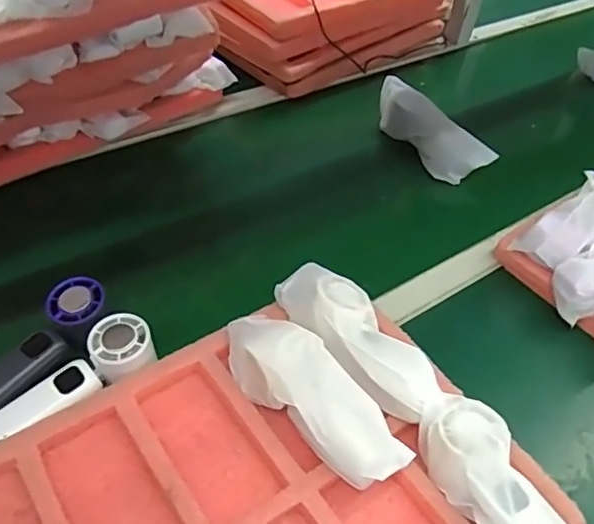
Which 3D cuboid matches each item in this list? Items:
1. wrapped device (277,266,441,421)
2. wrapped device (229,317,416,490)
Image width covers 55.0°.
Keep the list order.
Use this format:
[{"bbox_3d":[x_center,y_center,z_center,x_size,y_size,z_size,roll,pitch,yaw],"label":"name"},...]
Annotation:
[{"bbox_3d":[0.054,0.067,0.522,0.063,0.040,0.178,-22,53,-26],"label":"wrapped device"},{"bbox_3d":[0.008,0.113,0.487,0.061,0.062,0.192,-30,56,-31],"label":"wrapped device"}]

